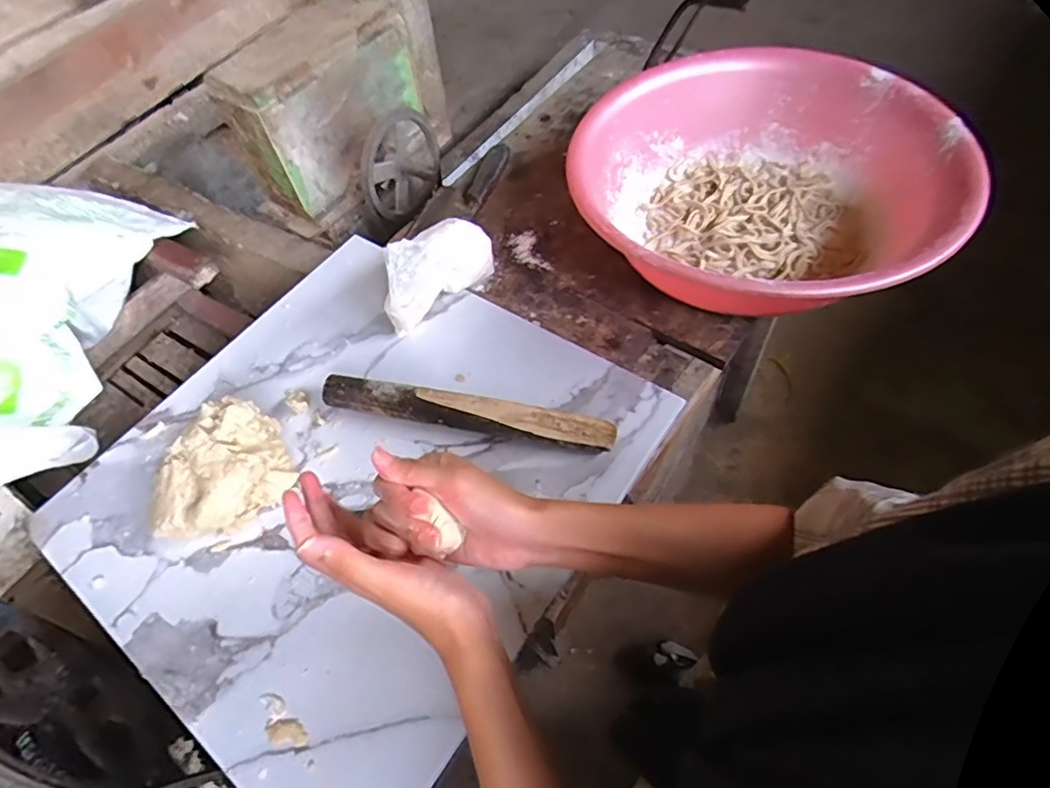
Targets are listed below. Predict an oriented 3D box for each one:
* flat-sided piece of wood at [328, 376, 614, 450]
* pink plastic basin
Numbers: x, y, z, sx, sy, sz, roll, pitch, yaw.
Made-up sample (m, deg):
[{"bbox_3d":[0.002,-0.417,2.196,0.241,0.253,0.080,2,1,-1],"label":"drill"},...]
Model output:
[{"bbox_3d":[-0.062,0.020,0.582,0.302,0.031,0.033,9,57,11],"label":"flat-sided piece of wood"},{"bbox_3d":[0.266,-0.233,0.668,0.402,0.140,0.402,-2,56,4],"label":"pink plastic basin"}]

